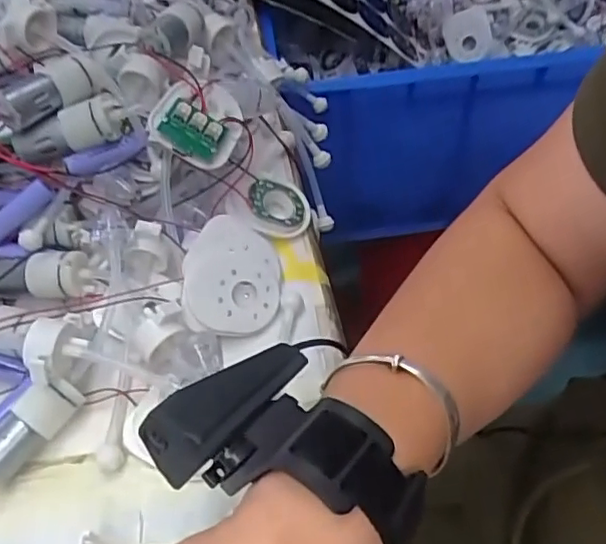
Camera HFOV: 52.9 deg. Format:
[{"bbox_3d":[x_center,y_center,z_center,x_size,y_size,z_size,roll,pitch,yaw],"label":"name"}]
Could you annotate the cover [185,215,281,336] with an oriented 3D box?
[{"bbox_3d":[-0.040,0.002,0.354,0.055,0.011,0.068,13,70,-21],"label":"cover"}]

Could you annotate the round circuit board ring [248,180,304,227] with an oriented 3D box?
[{"bbox_3d":[-0.018,-0.046,0.402,0.038,0.004,0.030,11,64,-18],"label":"round circuit board ring"}]

